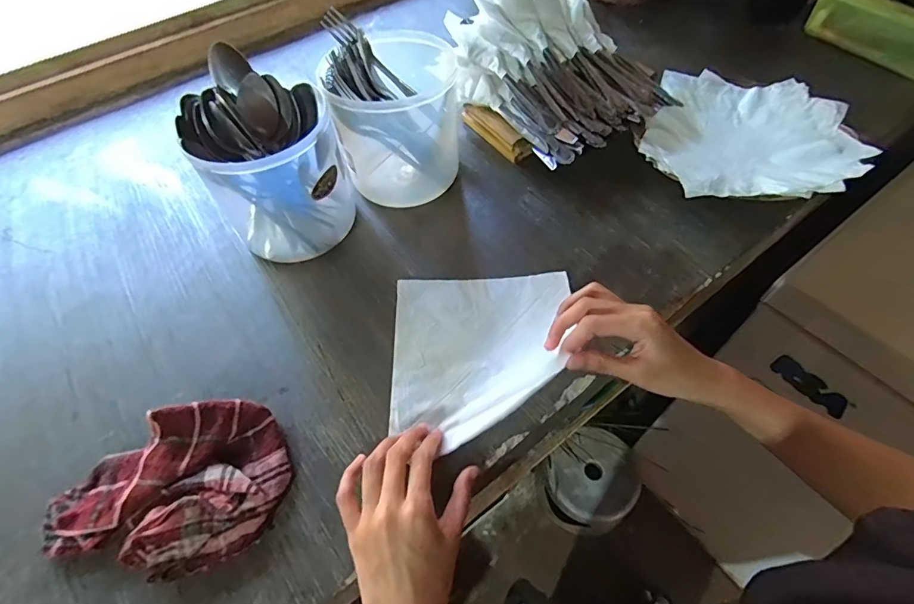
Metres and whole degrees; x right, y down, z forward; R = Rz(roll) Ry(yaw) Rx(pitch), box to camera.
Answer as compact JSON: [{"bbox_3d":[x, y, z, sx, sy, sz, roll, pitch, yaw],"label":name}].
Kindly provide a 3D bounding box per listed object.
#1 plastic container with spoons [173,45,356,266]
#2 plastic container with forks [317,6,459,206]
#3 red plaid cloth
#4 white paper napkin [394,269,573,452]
[{"bbox_3d":[-0.190,-0.147,0.471,0.138,0.157,0.147,-21,57,-11],"label":"plastic container with spoons"},{"bbox_3d":[-0.066,-0.210,0.506,0.135,0.156,0.126,-6,56,-1],"label":"plastic container with forks"},{"bbox_3d":[-0.225,0.149,0.346,0.176,0.040,0.115,-17,57,-8],"label":"red plaid cloth"},{"bbox_3d":[0.023,0.042,0.412,0.165,0.024,0.170,-3,56,1],"label":"white paper napkin"}]

